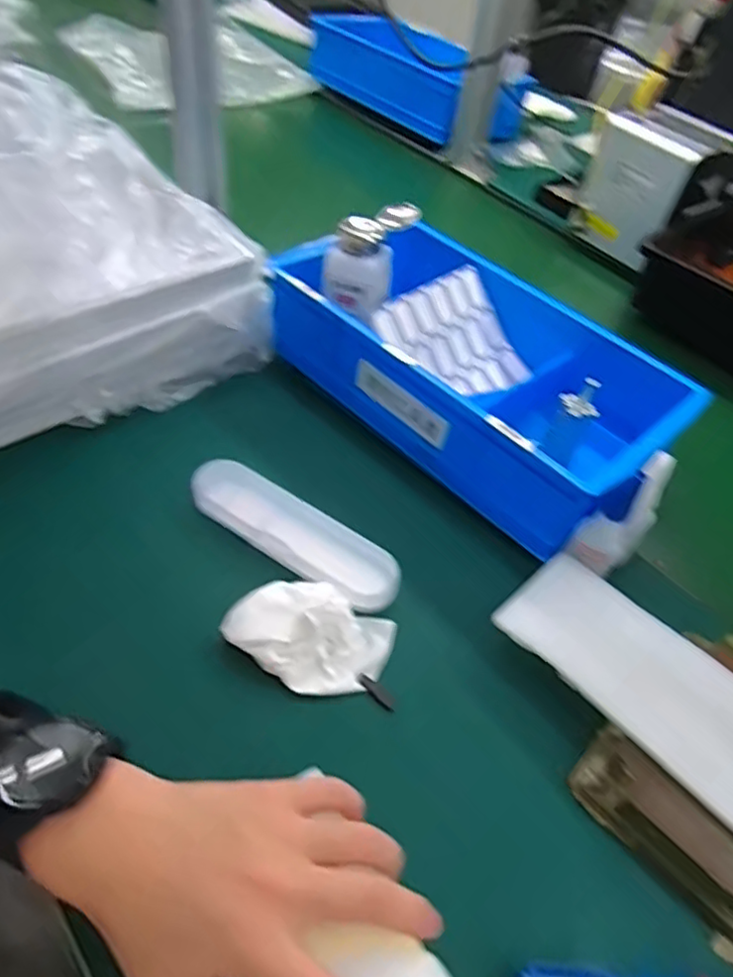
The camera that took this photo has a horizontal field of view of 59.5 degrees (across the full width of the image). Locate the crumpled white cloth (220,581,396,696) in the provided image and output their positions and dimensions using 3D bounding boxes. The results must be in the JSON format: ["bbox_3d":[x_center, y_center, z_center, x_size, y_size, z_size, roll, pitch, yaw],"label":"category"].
[{"bbox_3d":[-0.037,0.097,0.433,0.103,0.032,0.068,24,51,14],"label":"crumpled white cloth"}]

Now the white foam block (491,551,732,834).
[{"bbox_3d":[0.227,0.165,0.384,0.086,0.017,0.324,-36,61,-22],"label":"white foam block"}]

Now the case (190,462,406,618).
[{"bbox_3d":[-0.053,0.033,0.493,0.182,0.029,0.055,29,52,18],"label":"case"}]

